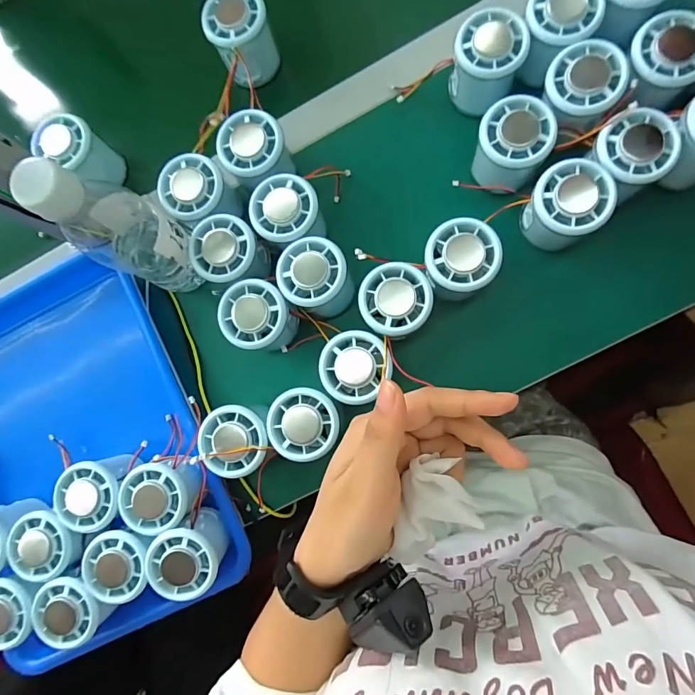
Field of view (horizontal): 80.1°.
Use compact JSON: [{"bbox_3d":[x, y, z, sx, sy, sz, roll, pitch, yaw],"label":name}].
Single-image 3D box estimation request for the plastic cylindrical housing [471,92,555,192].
[{"bbox_3d":[0.136,-0.167,0.345,0.056,0.061,0.054,-1,85,7],"label":"plastic cylindrical housing"}]

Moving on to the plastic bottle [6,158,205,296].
[{"bbox_3d":[-0.173,-0.088,0.320,0.068,0.172,0.054,23,88,9],"label":"plastic bottle"}]

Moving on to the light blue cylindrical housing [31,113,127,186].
[{"bbox_3d":[-0.254,-0.185,0.395,0.056,0.059,0.047,25,89,9],"label":"light blue cylindrical housing"}]

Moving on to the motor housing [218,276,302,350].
[{"bbox_3d":[-0.074,-0.025,0.366,0.053,0.060,0.058,-1,85,7],"label":"motor housing"}]

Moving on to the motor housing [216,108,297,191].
[{"bbox_3d":[-0.082,-0.173,0.370,0.055,0.048,0.059,-1,85,7],"label":"motor housing"}]

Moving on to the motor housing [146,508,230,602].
[{"bbox_3d":[-0.131,0.174,0.348,0.053,0.044,0.054,-1,85,7],"label":"motor housing"}]

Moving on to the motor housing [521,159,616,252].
[{"bbox_3d":[0.175,-0.112,0.339,0.056,0.058,0.055,-1,85,7],"label":"motor housing"}]

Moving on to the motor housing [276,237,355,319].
[{"bbox_3d":[-0.026,-0.059,0.362,0.054,0.068,0.056,-1,85,7],"label":"motor housing"}]

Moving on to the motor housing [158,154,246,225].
[{"bbox_3d":[-0.130,-0.135,0.375,0.056,0.056,0.057,-1,85,7],"label":"motor housing"}]

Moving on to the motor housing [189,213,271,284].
[{"bbox_3d":[-0.102,-0.082,0.364,0.056,0.052,0.054,-1,85,7],"label":"motor housing"}]

